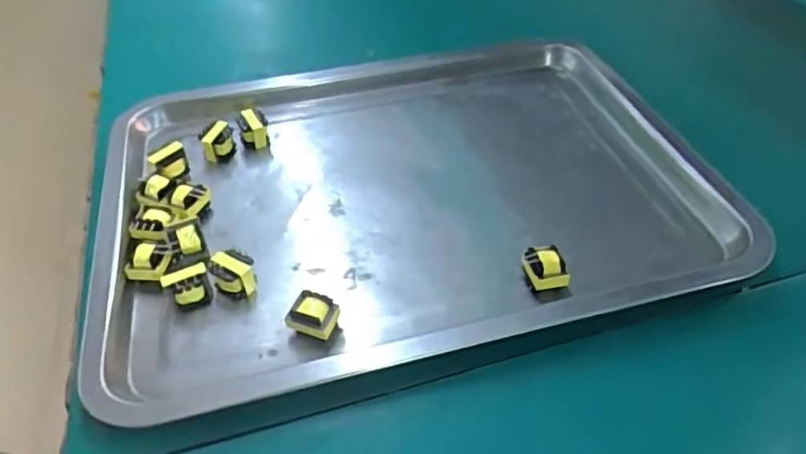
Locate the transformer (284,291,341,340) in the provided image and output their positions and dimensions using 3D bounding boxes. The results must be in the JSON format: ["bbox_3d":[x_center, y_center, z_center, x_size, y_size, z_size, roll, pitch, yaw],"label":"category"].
[{"bbox_3d":[-0.048,0.049,0.331,0.024,0.021,0.020,10,47,13],"label":"transformer"}]

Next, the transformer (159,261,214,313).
[{"bbox_3d":[-0.122,0.034,0.349,0.023,0.024,0.016,-23,48,-18],"label":"transformer"}]

